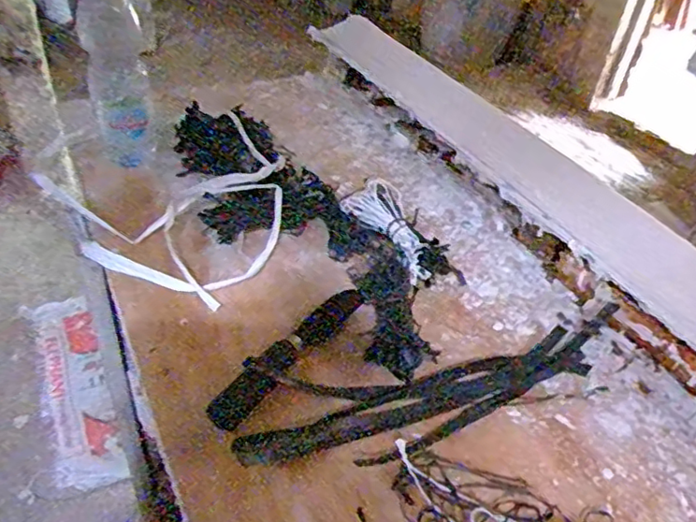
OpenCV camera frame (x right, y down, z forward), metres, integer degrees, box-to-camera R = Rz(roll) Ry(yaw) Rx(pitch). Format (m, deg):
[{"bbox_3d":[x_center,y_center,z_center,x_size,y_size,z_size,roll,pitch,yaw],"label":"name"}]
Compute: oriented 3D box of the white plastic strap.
[{"bbox_3d":[-0.177,-0.063,0.671,0.247,0.052,0.262,-23,49,-30],"label":"white plastic strap"}]

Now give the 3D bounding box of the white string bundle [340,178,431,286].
[{"bbox_3d":[0.052,-0.035,0.663,0.061,0.045,0.146,-18,47,-26],"label":"white string bundle"}]

